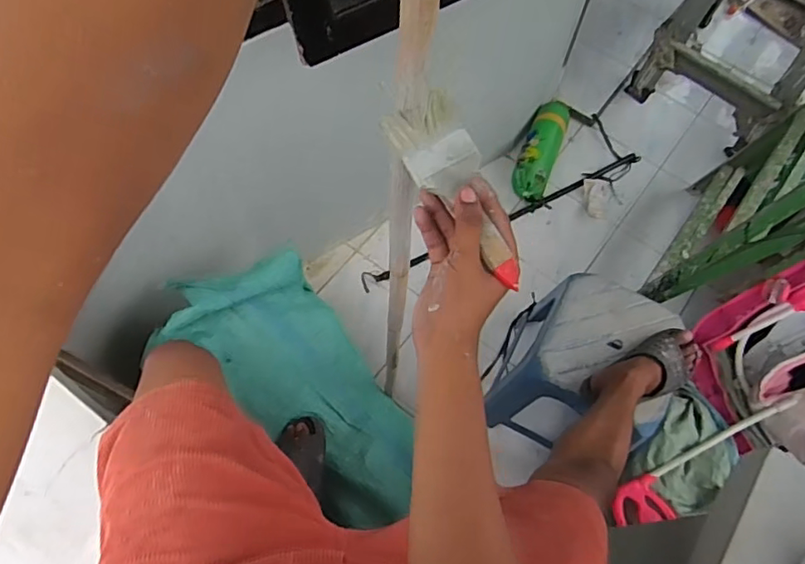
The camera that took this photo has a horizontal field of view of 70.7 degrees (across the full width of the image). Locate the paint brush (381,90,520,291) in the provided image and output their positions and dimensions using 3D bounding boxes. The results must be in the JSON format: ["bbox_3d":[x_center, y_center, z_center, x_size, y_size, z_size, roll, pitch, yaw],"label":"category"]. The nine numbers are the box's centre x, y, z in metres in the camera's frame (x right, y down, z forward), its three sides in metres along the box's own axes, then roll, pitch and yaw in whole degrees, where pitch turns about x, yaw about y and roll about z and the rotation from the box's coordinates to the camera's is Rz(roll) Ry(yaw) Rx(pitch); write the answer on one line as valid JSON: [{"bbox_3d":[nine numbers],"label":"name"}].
[{"bbox_3d":[0.050,-0.072,0.455,0.055,0.024,0.165,-29,87,-14],"label":"paint brush"}]

